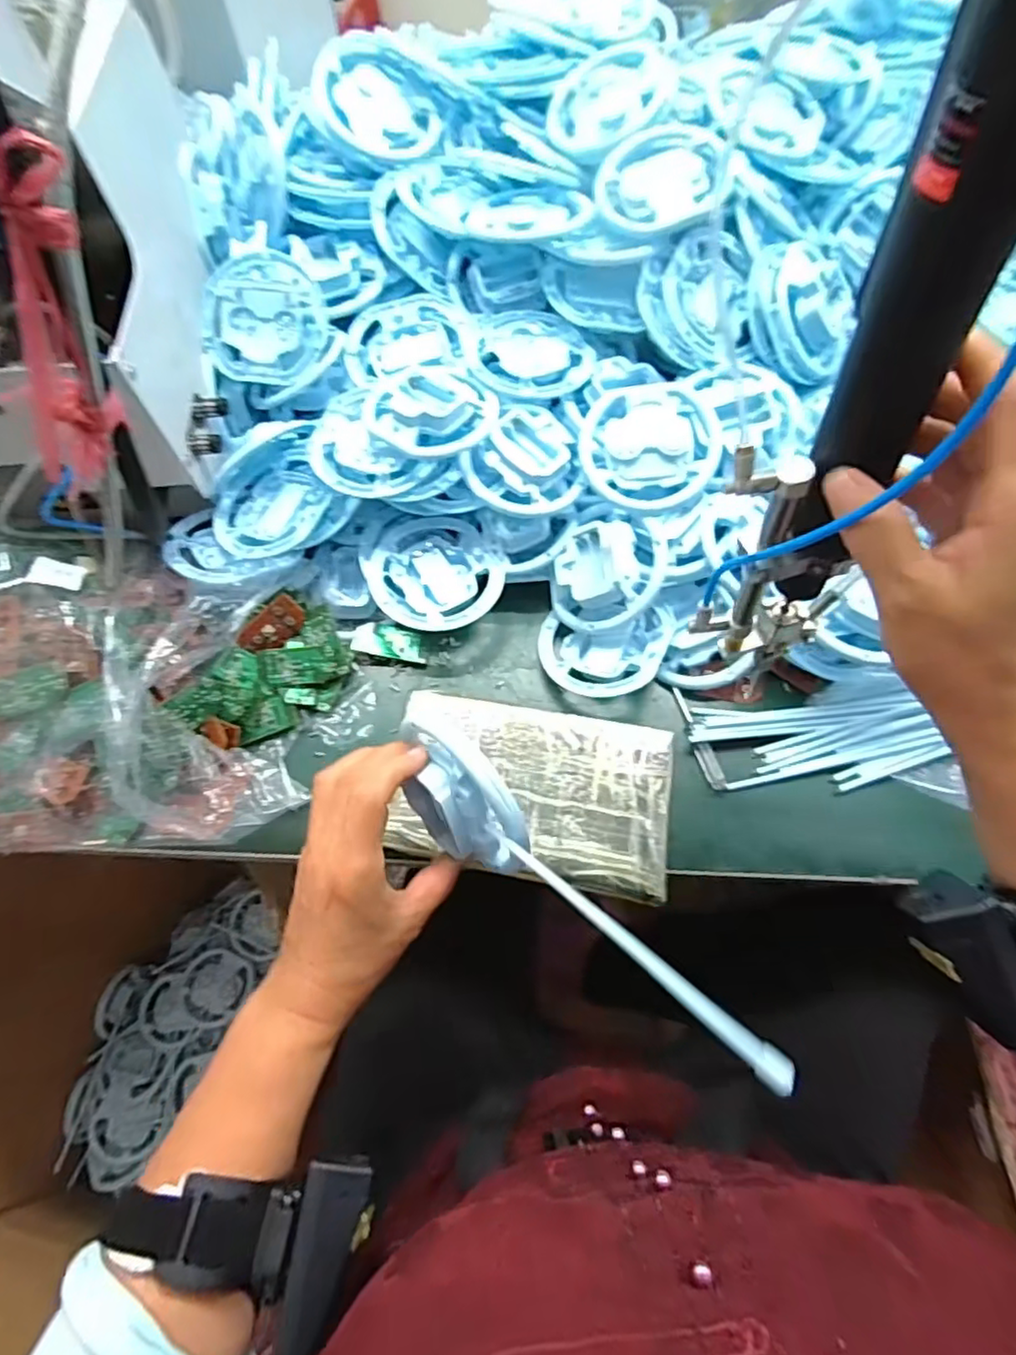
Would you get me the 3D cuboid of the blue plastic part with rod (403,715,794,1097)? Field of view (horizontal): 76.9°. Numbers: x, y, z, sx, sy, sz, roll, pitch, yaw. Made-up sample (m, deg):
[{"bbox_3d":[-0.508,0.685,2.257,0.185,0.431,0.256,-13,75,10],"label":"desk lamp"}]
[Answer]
[{"bbox_3d":[0.020,0.101,0.302,0.016,0.070,0.227,-21,45,-37],"label":"blue plastic part with rod"}]

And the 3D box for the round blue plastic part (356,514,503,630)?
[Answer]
[{"bbox_3d":[-0.063,-0.088,0.526,0.102,0.018,0.119,-37,69,-13],"label":"round blue plastic part"}]

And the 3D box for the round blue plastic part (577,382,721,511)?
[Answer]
[{"bbox_3d":[0.109,-0.178,0.502,0.100,0.023,0.098,-7,83,7],"label":"round blue plastic part"}]

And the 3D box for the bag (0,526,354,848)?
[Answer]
[{"bbox_3d":[-0.318,0.009,0.473,0.368,0.096,0.210,1,65,3],"label":"bag"}]

